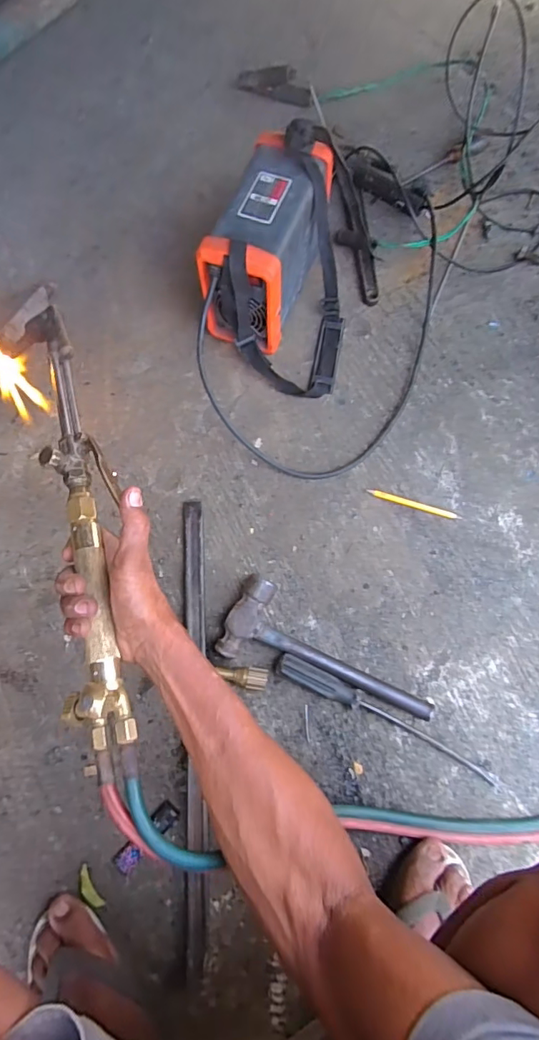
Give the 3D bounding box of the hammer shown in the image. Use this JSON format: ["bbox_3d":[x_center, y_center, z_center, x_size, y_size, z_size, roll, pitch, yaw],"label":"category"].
[{"bbox_3d":[0.075,0.167,0.601,0.264,0.039,0.098,23,75,8],"label":"hammer"}]

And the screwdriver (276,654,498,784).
[{"bbox_3d":[0.140,0.234,0.582,0.285,0.038,0.026,25,75,9],"label":"screwdriver"}]

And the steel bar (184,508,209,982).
[{"bbox_3d":[-0.089,0.228,0.592,0.026,0.015,0.524,-3,73,1],"label":"steel bar"}]

